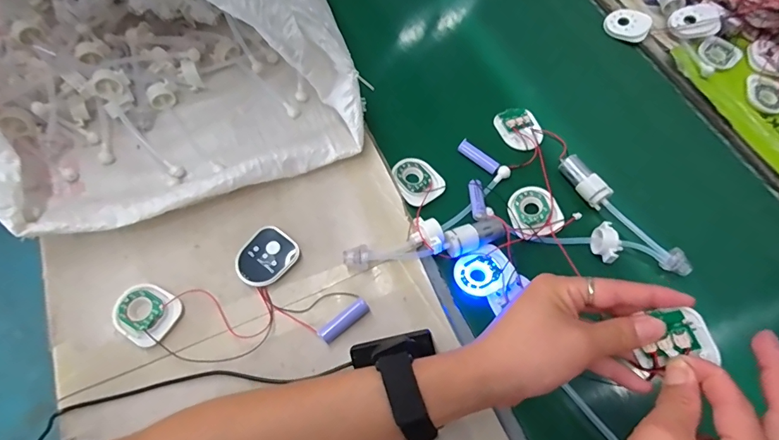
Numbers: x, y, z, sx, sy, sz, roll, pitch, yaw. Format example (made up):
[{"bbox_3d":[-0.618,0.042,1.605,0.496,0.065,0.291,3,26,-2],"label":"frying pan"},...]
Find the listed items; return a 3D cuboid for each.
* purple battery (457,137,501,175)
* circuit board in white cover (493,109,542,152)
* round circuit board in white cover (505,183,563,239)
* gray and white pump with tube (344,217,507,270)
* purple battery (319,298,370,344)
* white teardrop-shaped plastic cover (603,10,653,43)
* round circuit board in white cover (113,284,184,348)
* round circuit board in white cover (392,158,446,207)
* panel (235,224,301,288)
[{"bbox_3d":[0.099,-0.070,0.476,0.050,0.010,0.016,38,68,17],"label":"purple battery"},{"bbox_3d":[0.152,-0.108,0.499,0.057,0.008,0.048,39,69,17],"label":"circuit board in white cover"},{"bbox_3d":[0.147,-0.009,0.438,0.048,0.008,0.060,-16,58,10],"label":"round circuit board in white cover"},{"bbox_3d":[0.036,0.018,0.412,0.155,0.023,0.037,-7,63,-4],"label":"gray and white pump with tube"},{"bbox_3d":[-0.041,0.091,0.386,0.049,0.014,0.014,-36,69,-17],"label":"purple battery"},{"bbox_3d":[0.330,-0.271,0.593,0.059,0.010,0.053,21,65,10],"label":"white teardrop-shaped plastic cover"},{"bbox_3d":[-0.219,0.083,0.384,0.054,0.010,0.048,28,66,13],"label":"round circuit board in white cover"},{"bbox_3d":[0.029,-0.042,0.458,0.048,0.008,0.056,-37,69,-18],"label":"round circuit board in white cover"},{"bbox_3d":[-0.118,0.037,0.409,0.049,0.015,0.057,35,68,16],"label":"panel"}]

